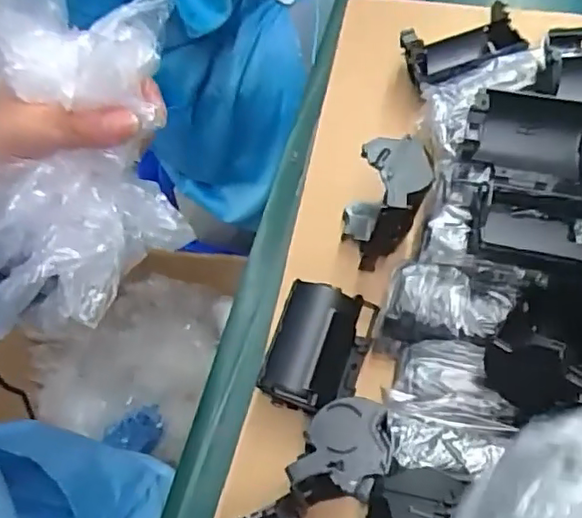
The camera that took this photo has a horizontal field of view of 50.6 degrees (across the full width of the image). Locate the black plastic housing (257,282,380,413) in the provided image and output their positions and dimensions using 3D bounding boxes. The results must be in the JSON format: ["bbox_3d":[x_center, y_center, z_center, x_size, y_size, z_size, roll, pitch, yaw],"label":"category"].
[{"bbox_3d":[0.016,0.051,0.339,0.048,0.045,0.069,17,68,11],"label":"black plastic housing"}]

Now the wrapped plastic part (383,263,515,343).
[{"bbox_3d":[0.083,0.025,0.328,0.061,0.026,0.039,4,67,5],"label":"wrapped plastic part"}]

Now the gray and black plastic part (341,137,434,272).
[{"bbox_3d":[0.053,-0.031,0.350,0.044,0.069,0.051,4,67,5],"label":"gray and black plastic part"}]

